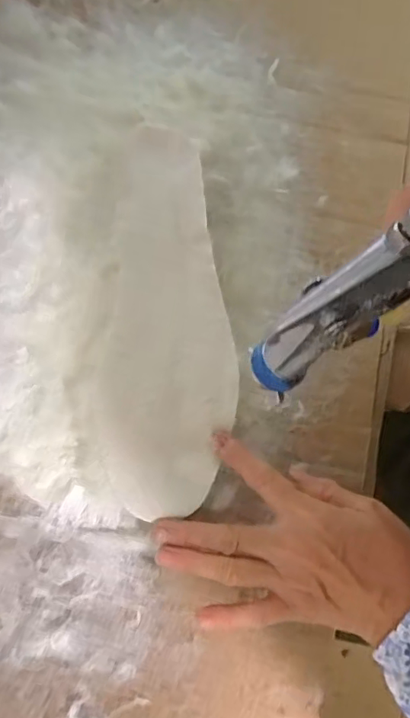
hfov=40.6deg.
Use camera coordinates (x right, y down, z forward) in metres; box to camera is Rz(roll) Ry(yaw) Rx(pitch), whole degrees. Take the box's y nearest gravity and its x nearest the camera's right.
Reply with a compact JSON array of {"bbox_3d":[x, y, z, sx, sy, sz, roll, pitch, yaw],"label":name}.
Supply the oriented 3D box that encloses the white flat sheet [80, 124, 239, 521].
[{"bbox_3d":[-0.029,-0.033,0.385,0.098,0.007,0.267,2,79,0],"label":"white flat sheet"}]

